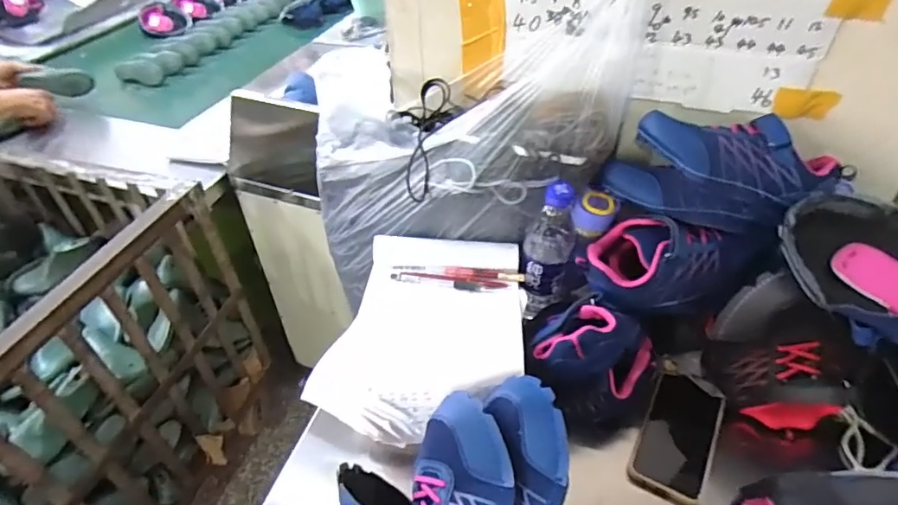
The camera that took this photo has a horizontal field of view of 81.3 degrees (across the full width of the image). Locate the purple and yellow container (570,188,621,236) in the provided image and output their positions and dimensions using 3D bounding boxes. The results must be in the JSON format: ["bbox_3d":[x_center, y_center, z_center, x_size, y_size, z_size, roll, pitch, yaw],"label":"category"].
[{"bbox_3d":[0.185,-0.047,0.662,0.044,0.053,0.048,27,49,27],"label":"purple and yellow container"}]

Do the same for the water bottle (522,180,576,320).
[{"bbox_3d":[0.129,0.005,0.683,0.063,0.223,0.064,12,44,14],"label":"water bottle"}]

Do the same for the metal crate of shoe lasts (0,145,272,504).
[{"bbox_3d":[-0.836,0.233,1.032,0.618,0.585,0.717,11,43,13],"label":"metal crate of shoe lasts"}]

